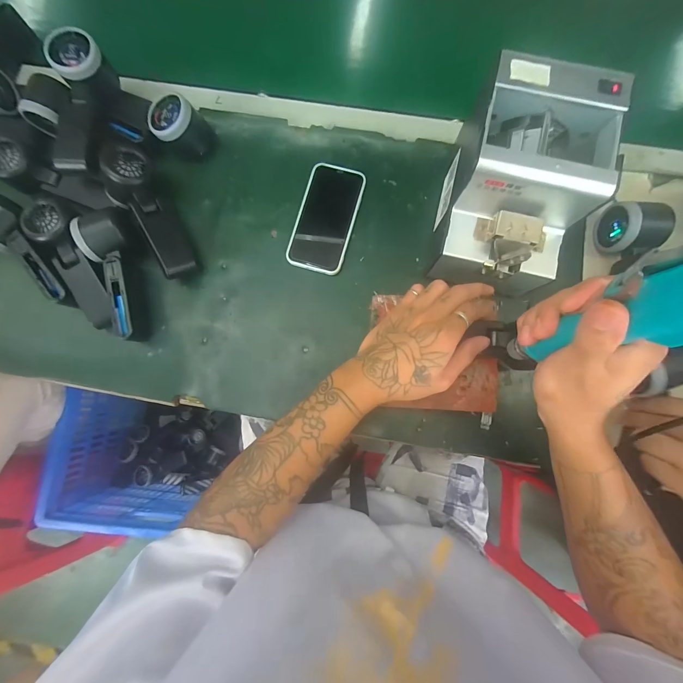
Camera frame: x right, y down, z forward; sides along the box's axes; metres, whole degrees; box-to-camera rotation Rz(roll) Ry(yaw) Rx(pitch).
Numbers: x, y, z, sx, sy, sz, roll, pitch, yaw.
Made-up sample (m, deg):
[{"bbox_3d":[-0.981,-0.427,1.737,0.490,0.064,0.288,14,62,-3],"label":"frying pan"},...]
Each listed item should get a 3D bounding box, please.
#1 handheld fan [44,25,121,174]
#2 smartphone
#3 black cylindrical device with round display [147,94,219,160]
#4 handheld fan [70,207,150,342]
[{"bbox_3d":[-0.316,-0.284,0.388,0.055,0.048,0.161,-2,81,3],"label":"handheld fan"},{"bbox_3d":[-0.020,-0.163,0.418,0.074,0.010,0.144,16,84,2],"label":"smartphone"},{"bbox_3d":[-0.206,-0.277,0.411,0.063,0.053,0.059,0,83,0],"label":"black cylindrical device with round display"},{"bbox_3d":[-0.280,-0.081,0.388,0.054,0.044,0.167,-11,84,-1],"label":"handheld fan"}]

